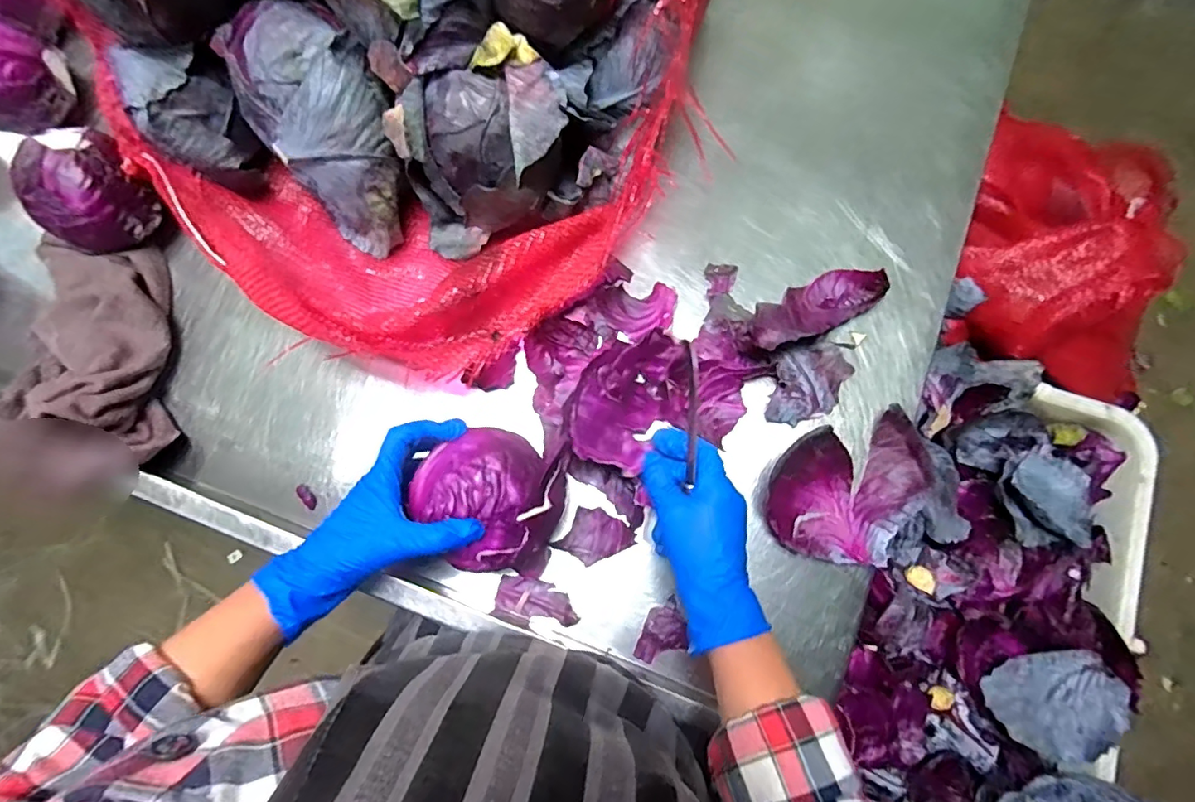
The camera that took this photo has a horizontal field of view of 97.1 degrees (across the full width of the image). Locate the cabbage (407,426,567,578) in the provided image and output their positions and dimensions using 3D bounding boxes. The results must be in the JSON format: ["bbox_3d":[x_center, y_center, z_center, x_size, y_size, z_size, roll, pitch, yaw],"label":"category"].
[{"bbox_3d":[-0.084,0.080,0.426,0.109,0.096,0.104,0,80,1],"label":"cabbage"}]

